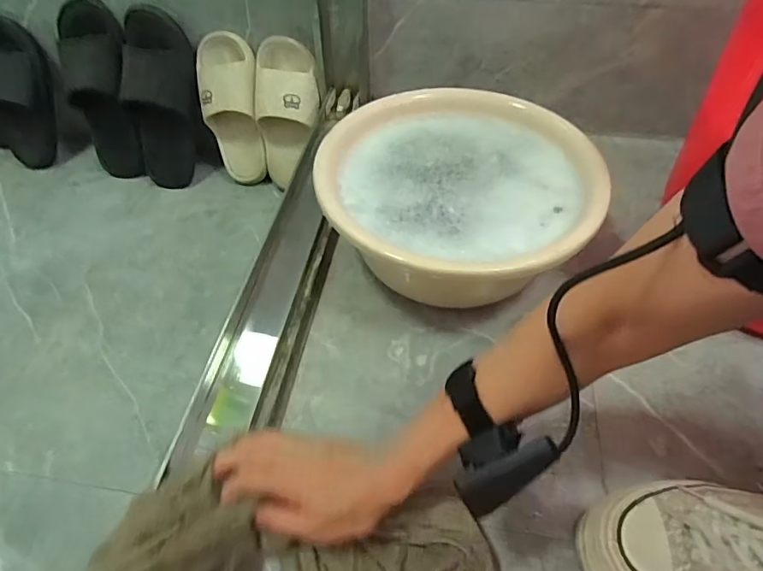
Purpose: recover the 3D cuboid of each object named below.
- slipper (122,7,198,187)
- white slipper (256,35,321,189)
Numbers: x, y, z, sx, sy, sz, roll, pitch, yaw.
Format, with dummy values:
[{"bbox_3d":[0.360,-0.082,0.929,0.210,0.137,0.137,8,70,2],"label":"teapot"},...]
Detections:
[{"bbox_3d":[-0.335,-0.277,0.780,0.105,0.268,0.080,6,27,3],"label":"slipper"},{"bbox_3d":[-0.145,-0.255,0.776,0.099,0.223,0.062,12,29,9],"label":"white slipper"}]

